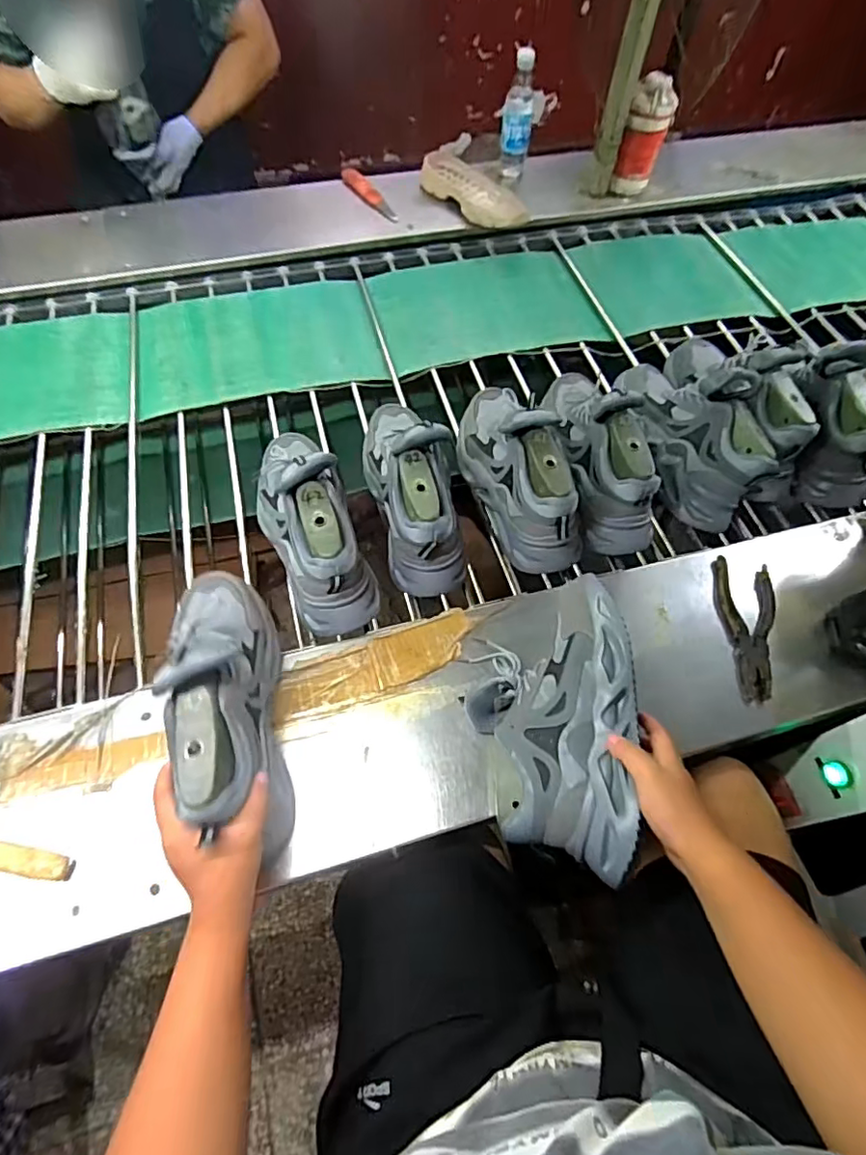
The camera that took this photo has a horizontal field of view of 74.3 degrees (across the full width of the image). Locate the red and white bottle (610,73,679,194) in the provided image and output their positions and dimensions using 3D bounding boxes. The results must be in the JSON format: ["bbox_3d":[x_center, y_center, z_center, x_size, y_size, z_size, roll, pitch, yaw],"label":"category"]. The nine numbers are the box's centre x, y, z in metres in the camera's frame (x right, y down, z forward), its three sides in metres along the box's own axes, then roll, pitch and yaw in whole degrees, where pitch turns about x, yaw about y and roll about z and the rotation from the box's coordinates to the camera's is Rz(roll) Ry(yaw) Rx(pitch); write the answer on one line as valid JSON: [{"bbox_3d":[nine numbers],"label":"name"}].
[{"bbox_3d":[0.446,-0.926,1.206,0.092,0.194,0.076,15,61,6],"label":"red and white bottle"}]

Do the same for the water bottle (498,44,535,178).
[{"bbox_3d":[0.188,-0.997,1.243,0.074,0.215,0.071,11,61,4],"label":"water bottle"}]

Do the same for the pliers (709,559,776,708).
[{"bbox_3d":[0.392,0.060,0.717,0.071,0.019,0.188,11,61,4],"label":"pliers"}]

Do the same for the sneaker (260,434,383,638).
[{"bbox_3d":[-0.164,-0.084,0.724,0.104,0.151,0.296,-21,63,-13],"label":"sneaker"}]

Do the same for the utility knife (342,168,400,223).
[{"bbox_3d":[-0.135,-0.837,1.250,0.033,0.023,0.192,-35,76,-22],"label":"utility knife"}]

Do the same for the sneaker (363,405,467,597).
[{"bbox_3d":[-0.030,-0.133,0.764,0.115,0.148,0.292,-7,61,-6],"label":"sneaker"}]

